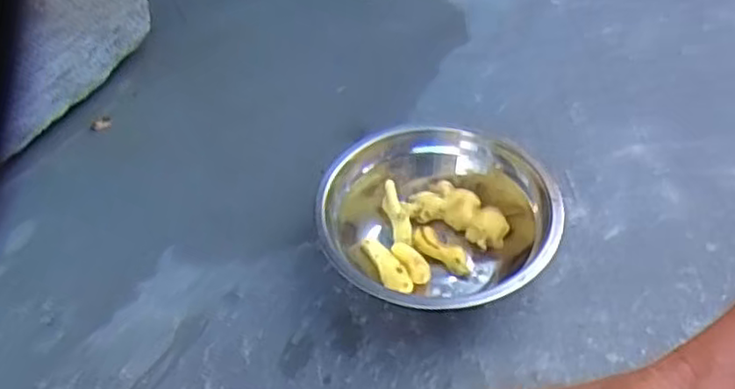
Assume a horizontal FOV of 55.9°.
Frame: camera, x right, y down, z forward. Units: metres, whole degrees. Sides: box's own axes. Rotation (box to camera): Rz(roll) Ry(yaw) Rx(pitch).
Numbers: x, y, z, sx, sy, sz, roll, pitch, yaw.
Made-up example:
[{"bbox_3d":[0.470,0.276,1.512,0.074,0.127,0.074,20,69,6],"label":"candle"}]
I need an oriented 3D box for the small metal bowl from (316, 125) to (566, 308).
[{"bbox_3d":[0.055,0.026,0.523,0.167,0.059,0.167,1,48,5],"label":"small metal bowl"}]

